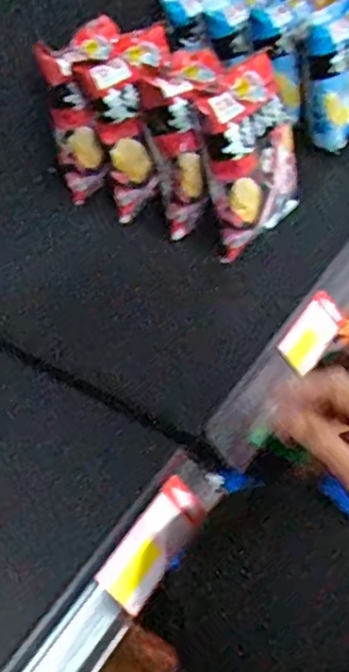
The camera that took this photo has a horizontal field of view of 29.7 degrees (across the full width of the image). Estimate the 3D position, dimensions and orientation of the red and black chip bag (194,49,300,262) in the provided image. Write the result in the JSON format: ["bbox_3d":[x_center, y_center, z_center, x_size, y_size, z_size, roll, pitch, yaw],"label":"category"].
[{"bbox_3d":[0.076,-0.177,0.649,0.076,0.142,0.130,18,47,19],"label":"red and black chip bag"}]

